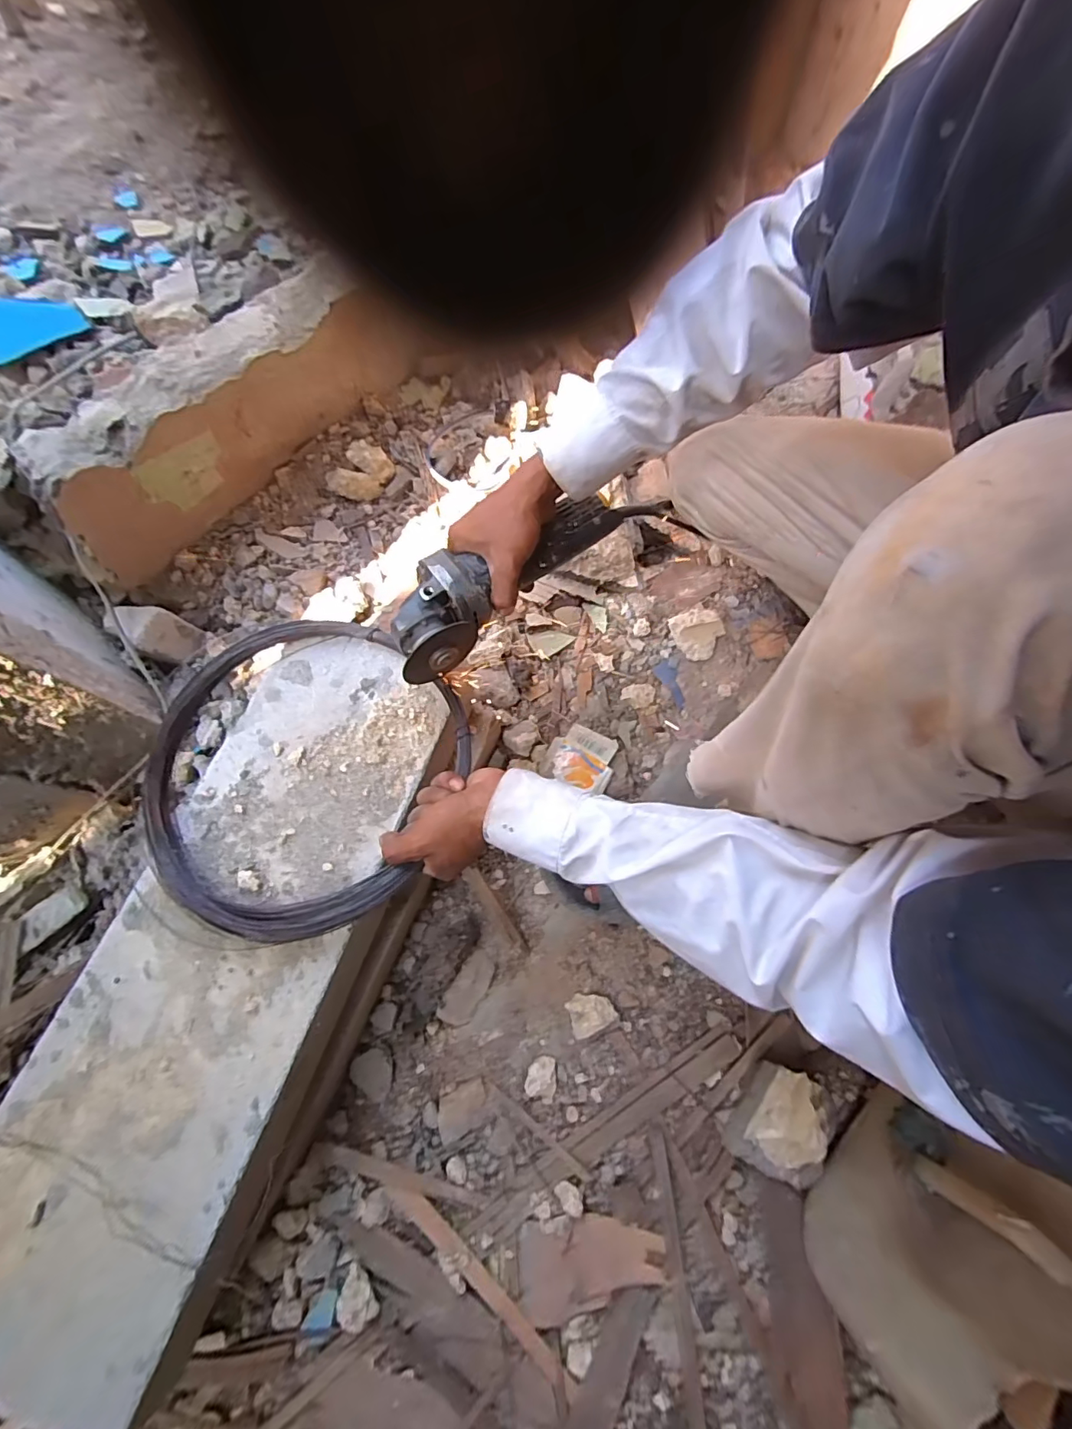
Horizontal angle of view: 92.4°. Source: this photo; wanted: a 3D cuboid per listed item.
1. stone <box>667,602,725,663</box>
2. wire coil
[{"bbox_3d":[0.222,-0.115,0.691,0.072,0.039,0.066,1,70,-2],"label":"stone"},{"bbox_3d":[-0.207,0.042,0.479,0.288,0.040,0.298,1,70,-2],"label":"wire coil"}]

